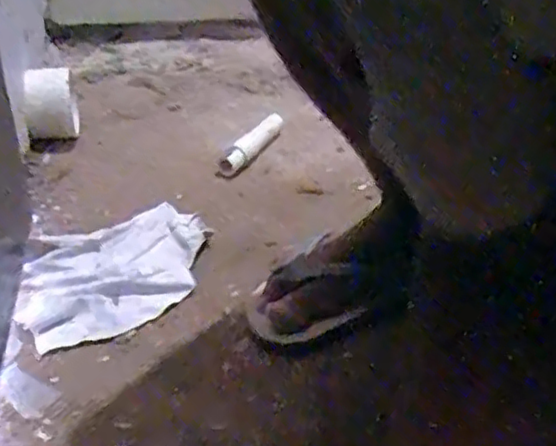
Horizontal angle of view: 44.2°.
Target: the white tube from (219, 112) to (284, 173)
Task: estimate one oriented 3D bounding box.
[{"bbox_3d":[-0.030,-0.109,0.901,0.022,0.026,0.143,21,40,20],"label":"white tube"}]

